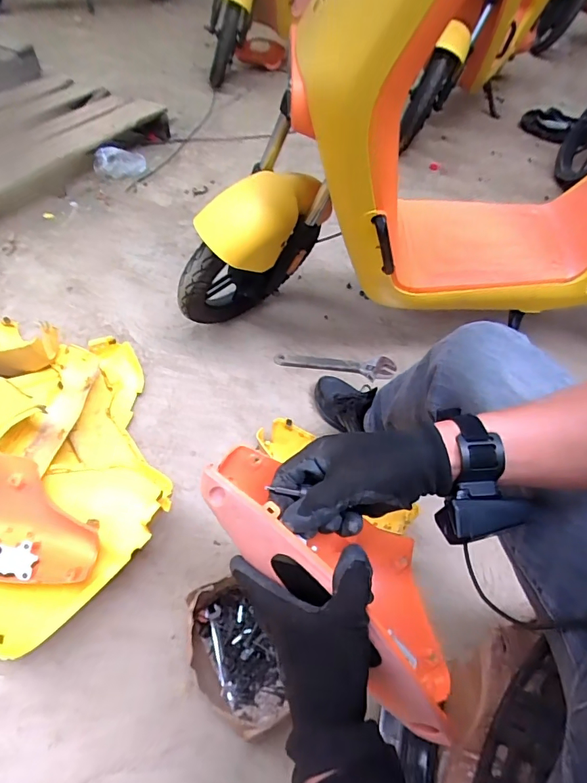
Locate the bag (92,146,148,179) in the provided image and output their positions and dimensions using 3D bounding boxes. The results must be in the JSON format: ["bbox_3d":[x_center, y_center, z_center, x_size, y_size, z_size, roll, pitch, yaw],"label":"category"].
[{"bbox_3d":[-0.625,-0.827,1.553,0.037,0.099,0.192,39,42,23],"label":"bag"}]

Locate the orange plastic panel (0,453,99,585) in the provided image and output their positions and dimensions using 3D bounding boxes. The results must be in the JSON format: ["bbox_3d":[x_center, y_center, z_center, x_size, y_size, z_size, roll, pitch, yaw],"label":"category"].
[{"bbox_3d":[-0.448,0.199,0.657,0.289,0.114,0.157,6,53,1],"label":"orange plastic panel"}]

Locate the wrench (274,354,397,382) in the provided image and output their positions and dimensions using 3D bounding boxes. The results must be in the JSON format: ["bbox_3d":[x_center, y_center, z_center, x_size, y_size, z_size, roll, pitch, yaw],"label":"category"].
[{"bbox_3d":[0.102,-0.069,1.058,0.294,0.014,0.067,7,52,1],"label":"wrench"}]

